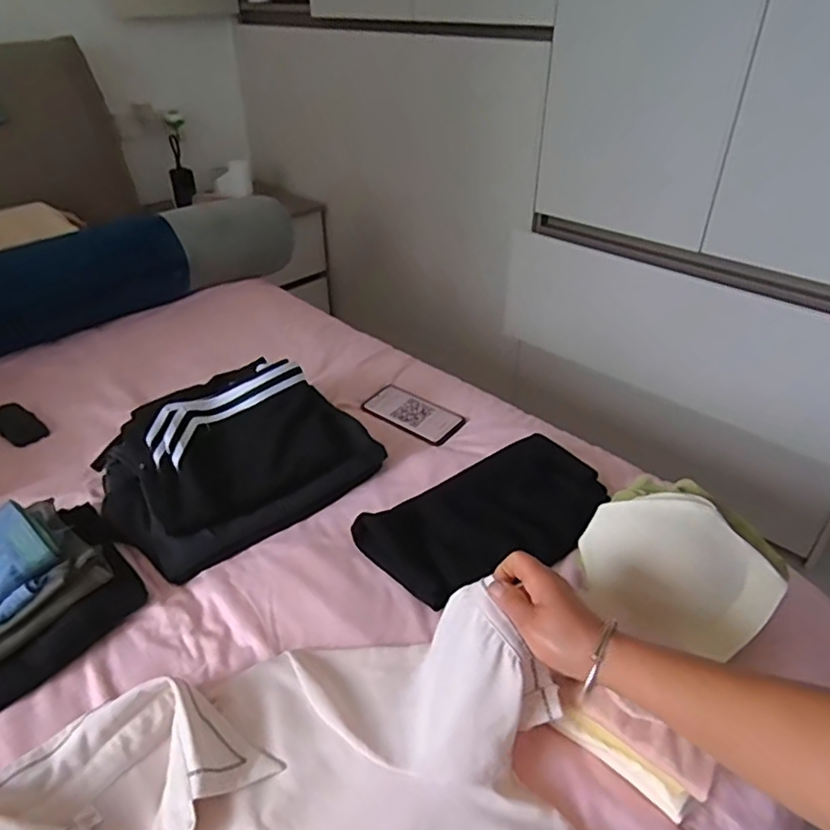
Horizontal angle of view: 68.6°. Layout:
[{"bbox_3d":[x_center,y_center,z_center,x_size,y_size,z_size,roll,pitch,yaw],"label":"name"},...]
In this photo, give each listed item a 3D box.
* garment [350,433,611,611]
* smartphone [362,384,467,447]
[{"bbox_3d":[0.096,0.126,0.754,0.301,0.033,0.164,-22,40,-27],"label":"garment"},{"bbox_3d":[-0.005,-0.003,0.983,0.165,0.012,0.081,28,44,34],"label":"smartphone"}]

